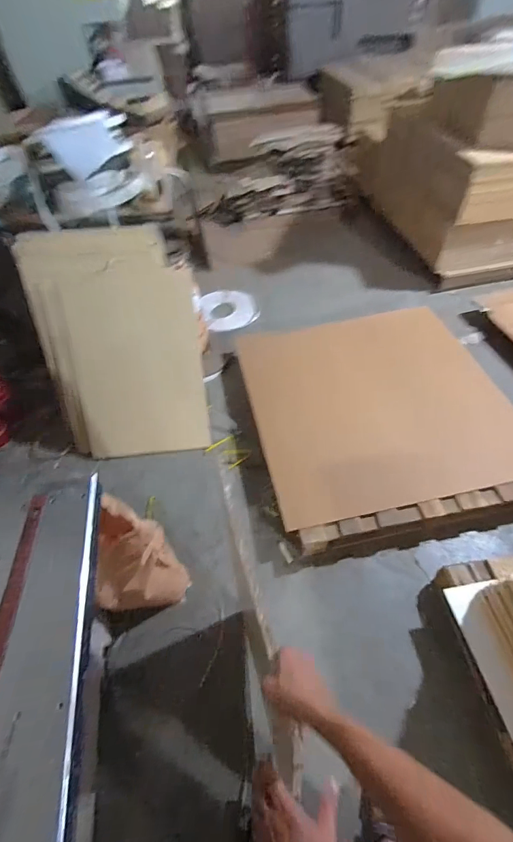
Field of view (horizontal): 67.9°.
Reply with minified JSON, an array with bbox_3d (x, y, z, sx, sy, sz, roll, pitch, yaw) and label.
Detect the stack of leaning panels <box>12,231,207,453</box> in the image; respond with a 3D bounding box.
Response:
[{"bbox_3d":[-0.589,-0.319,1.737,0.659,0.979,0.098,-11,16,-14],"label":"stack of leaning panels"}]

